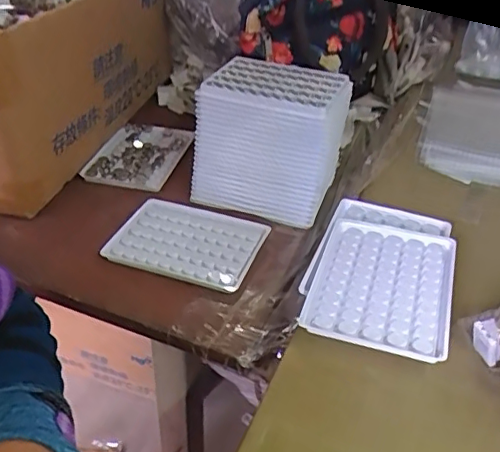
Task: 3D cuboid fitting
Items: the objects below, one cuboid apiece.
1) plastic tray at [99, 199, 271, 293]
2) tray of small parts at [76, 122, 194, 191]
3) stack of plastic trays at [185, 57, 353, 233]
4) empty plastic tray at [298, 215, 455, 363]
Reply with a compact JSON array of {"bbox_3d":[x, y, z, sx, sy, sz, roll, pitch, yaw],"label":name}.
[{"bbox_3d":[-0.057,0.013,0.512,0.127,0.010,0.092,13,37,16],"label":"plastic tray"},{"bbox_3d":[-0.123,-0.080,0.633,0.090,0.013,0.127,11,38,11],"label":"tray of small parts"},{"bbox_3d":[0.021,-0.086,0.554,0.126,0.110,0.111,16,39,18],"label":"stack of plastic trays"},{"bbox_3d":[0.096,0.040,0.406,0.096,0.010,0.126,11,39,17],"label":"empty plastic tray"}]

